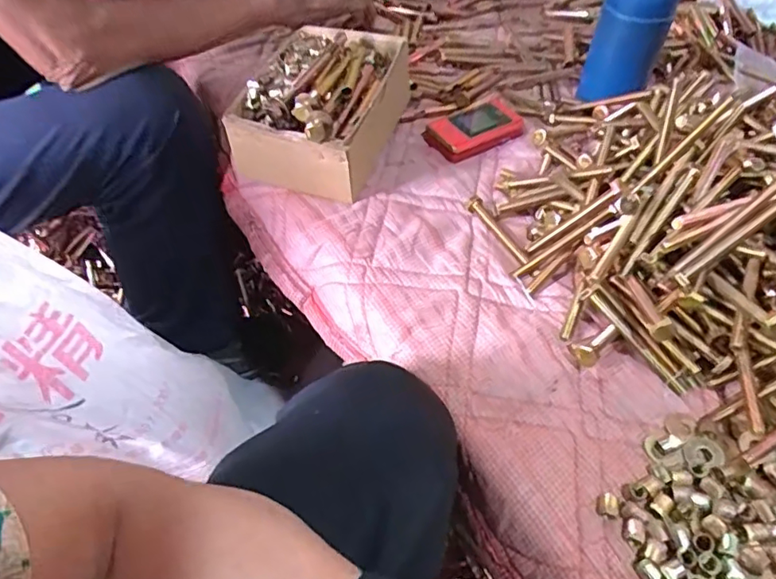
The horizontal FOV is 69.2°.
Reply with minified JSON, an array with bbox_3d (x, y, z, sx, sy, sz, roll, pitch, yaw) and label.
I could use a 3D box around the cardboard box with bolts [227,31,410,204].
[{"bbox_3d":[-0.064,-0.195,0.591,0.133,0.087,0.199,17,52,12],"label":"cardboard box with bolts"}]

